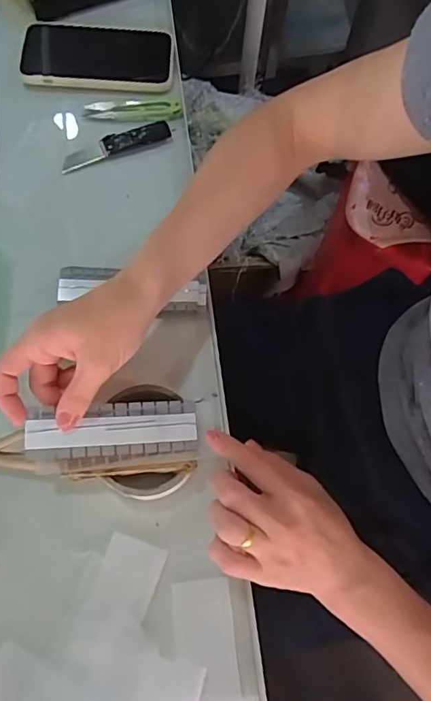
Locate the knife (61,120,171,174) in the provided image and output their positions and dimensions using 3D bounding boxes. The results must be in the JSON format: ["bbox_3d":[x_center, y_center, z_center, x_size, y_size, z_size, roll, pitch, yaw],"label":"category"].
[{"bbox_3d":[-0.102,-0.211,0.534,0.117,0.006,0.022,-23,73,-10],"label":"knife"}]

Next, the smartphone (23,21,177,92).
[{"bbox_3d":[-0.128,-0.321,0.562,0.164,0.015,0.089,6,70,-1],"label":"smartphone"}]

